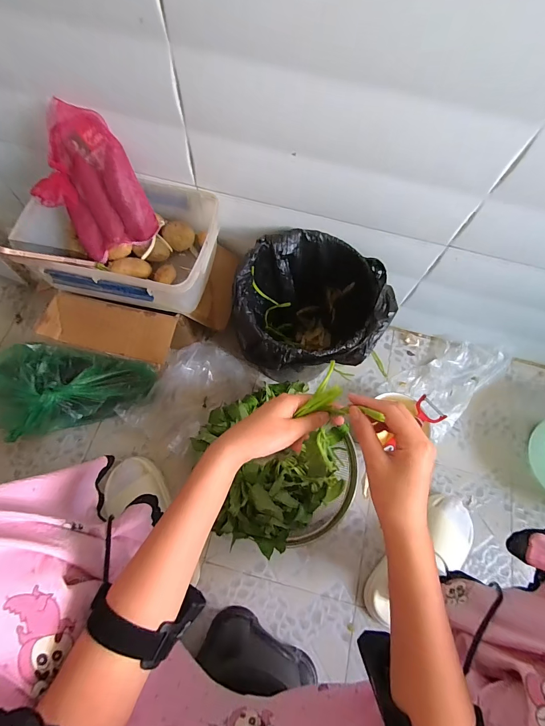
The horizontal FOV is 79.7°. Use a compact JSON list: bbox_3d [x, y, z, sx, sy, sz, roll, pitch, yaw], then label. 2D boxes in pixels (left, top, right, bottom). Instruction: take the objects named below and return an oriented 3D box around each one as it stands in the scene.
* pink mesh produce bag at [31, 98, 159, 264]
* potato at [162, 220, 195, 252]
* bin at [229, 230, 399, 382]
[{"bbox_3d":[-0.302,-0.286,0.547,0.153,0.068,0.192,-25,111,10],"label":"pink mesh produce bag"},{"bbox_3d":[-0.178,-0.243,0.623,0.055,0.051,0.042,-21,71,-10],"label":"potato"},{"bbox_3d":[0.061,-0.082,0.655,0.251,0.247,0.243,-6,70,-5],"label":"bin"}]

